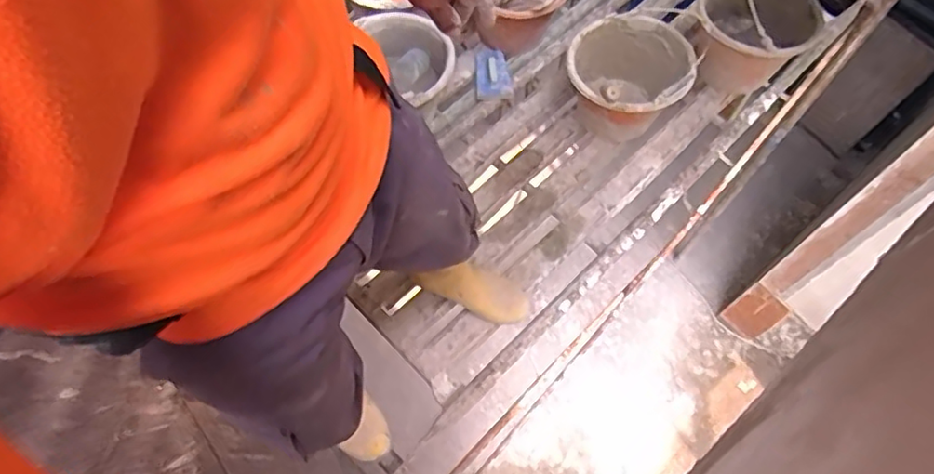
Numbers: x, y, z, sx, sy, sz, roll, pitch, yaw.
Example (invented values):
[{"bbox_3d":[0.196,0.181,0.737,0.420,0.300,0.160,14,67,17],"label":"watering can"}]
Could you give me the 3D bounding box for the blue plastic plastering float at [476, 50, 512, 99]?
[{"bbox_3d":[0.067,-0.436,1.643,0.086,0.034,0.146,-4,63,-3],"label":"blue plastic plastering float"}]

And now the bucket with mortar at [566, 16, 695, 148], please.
[{"bbox_3d":[0.383,-0.382,1.502,0.280,0.233,0.303,1,63,-1],"label":"bucket with mortar"}]

